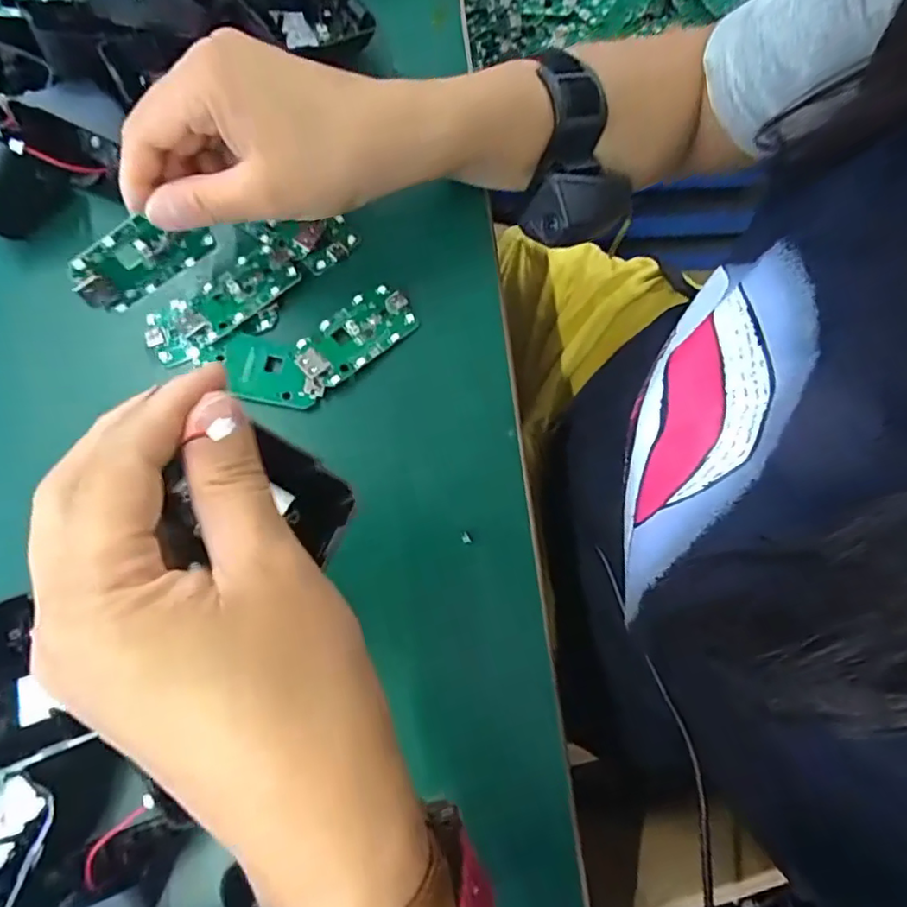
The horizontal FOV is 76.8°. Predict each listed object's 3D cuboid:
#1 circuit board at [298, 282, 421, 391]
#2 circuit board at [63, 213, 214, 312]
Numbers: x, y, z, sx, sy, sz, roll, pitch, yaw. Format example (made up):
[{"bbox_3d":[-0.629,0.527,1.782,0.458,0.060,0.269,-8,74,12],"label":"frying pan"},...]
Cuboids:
[{"bbox_3d":[-0.048,-0.059,0.285,0.061,0.013,0.031,-43,81,-9],"label":"circuit board"},{"bbox_3d":[-0.140,-0.088,0.258,0.061,0.031,0.004,-42,56,-14],"label":"circuit board"}]

